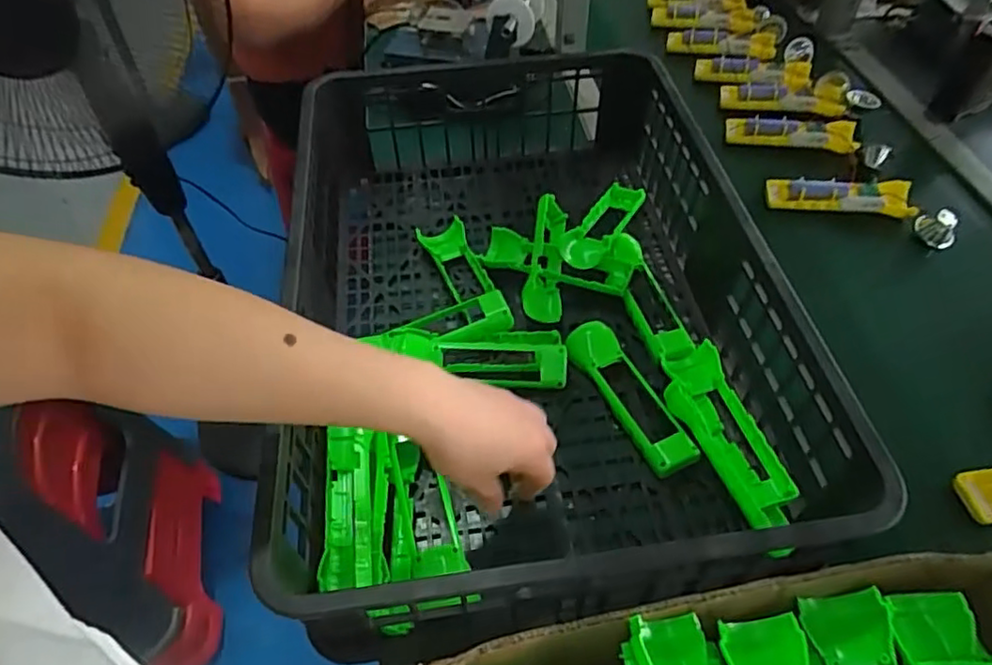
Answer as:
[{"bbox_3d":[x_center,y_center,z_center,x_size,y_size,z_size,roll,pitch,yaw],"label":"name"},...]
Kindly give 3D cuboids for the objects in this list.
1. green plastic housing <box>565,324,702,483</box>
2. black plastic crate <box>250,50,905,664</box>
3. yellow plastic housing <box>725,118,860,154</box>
[{"bbox_3d":[0.126,0.057,0.583,0.052,0.028,0.163,-24,56,-15],"label":"green plastic housing"},{"bbox_3d":[0.023,-0.059,0.625,0.411,0.187,0.645,-6,53,-2],"label":"black plastic crate"},{"bbox_3d":[0.407,-0.278,0.861,0.171,0.026,0.041,9,54,10],"label":"yellow plastic housing"}]

